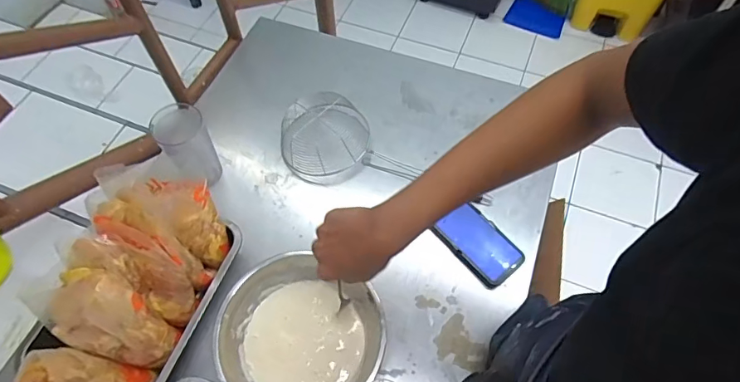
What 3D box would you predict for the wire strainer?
[{"bbox_3d":[0.034,-0.080,0.837,0.386,0.065,0.154,11,61,6],"label":"wire strainer"}]

